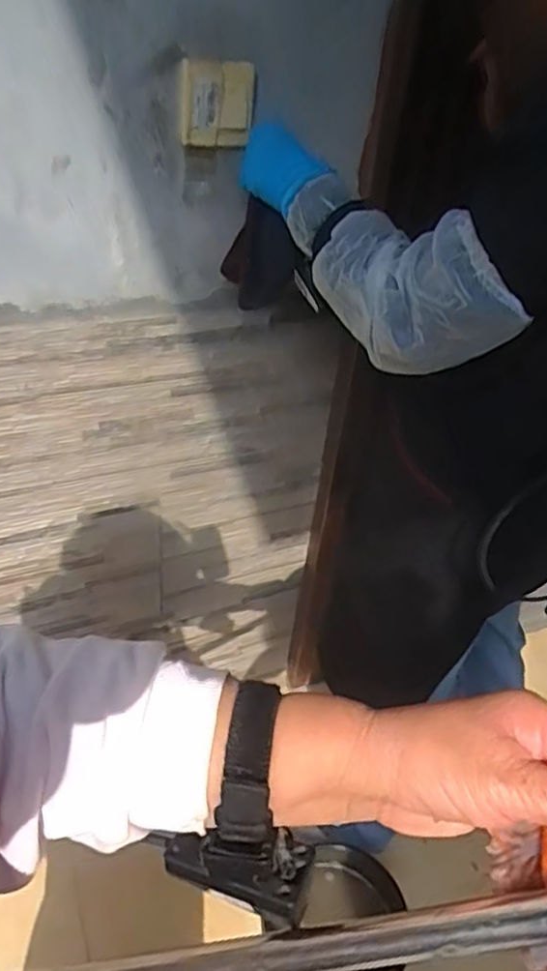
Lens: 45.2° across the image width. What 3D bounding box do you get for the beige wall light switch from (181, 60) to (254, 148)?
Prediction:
[{"bbox_3d":[-0.065,-0.440,0.762,0.100,0.088,0.023,-22,58,-29],"label":"beige wall light switch"}]

